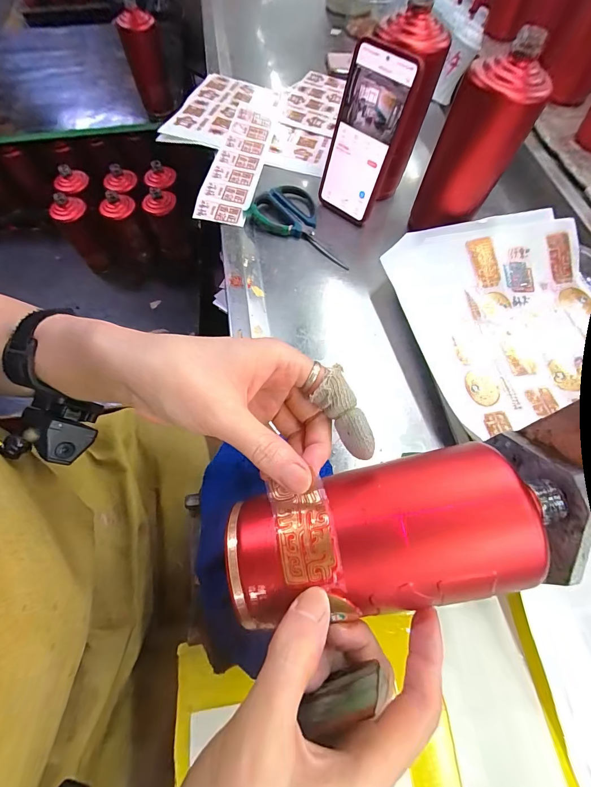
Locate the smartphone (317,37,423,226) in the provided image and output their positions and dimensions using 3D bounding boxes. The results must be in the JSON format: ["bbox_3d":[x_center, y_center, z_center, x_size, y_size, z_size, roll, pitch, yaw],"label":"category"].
[{"bbox_3d":[0.079,-0.303,0.410,0.088,0.168,0.015,40,52,16],"label":"smartphone"}]

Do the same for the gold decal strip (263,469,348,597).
[{"bbox_3d":[0.006,0.077,0.187,0.032,0.009,0.061,-18,62,7],"label":"gold decal strip"}]

